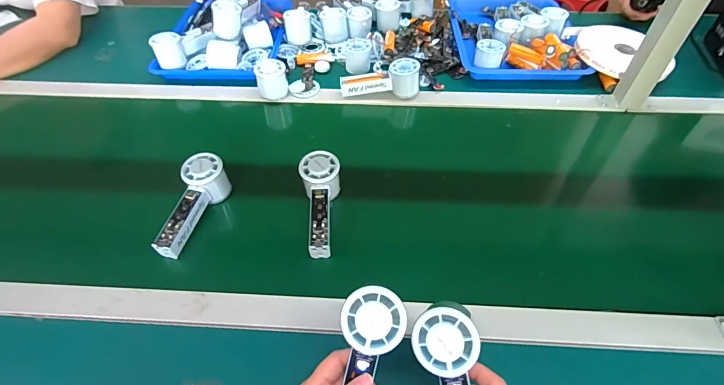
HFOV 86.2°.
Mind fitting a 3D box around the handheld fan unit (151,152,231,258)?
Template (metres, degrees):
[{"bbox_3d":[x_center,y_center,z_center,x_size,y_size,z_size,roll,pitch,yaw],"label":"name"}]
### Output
[{"bbox_3d":[-0.246,0.020,0.555,0.056,0.058,0.154,13,64,11],"label":"handheld fan unit"}]

